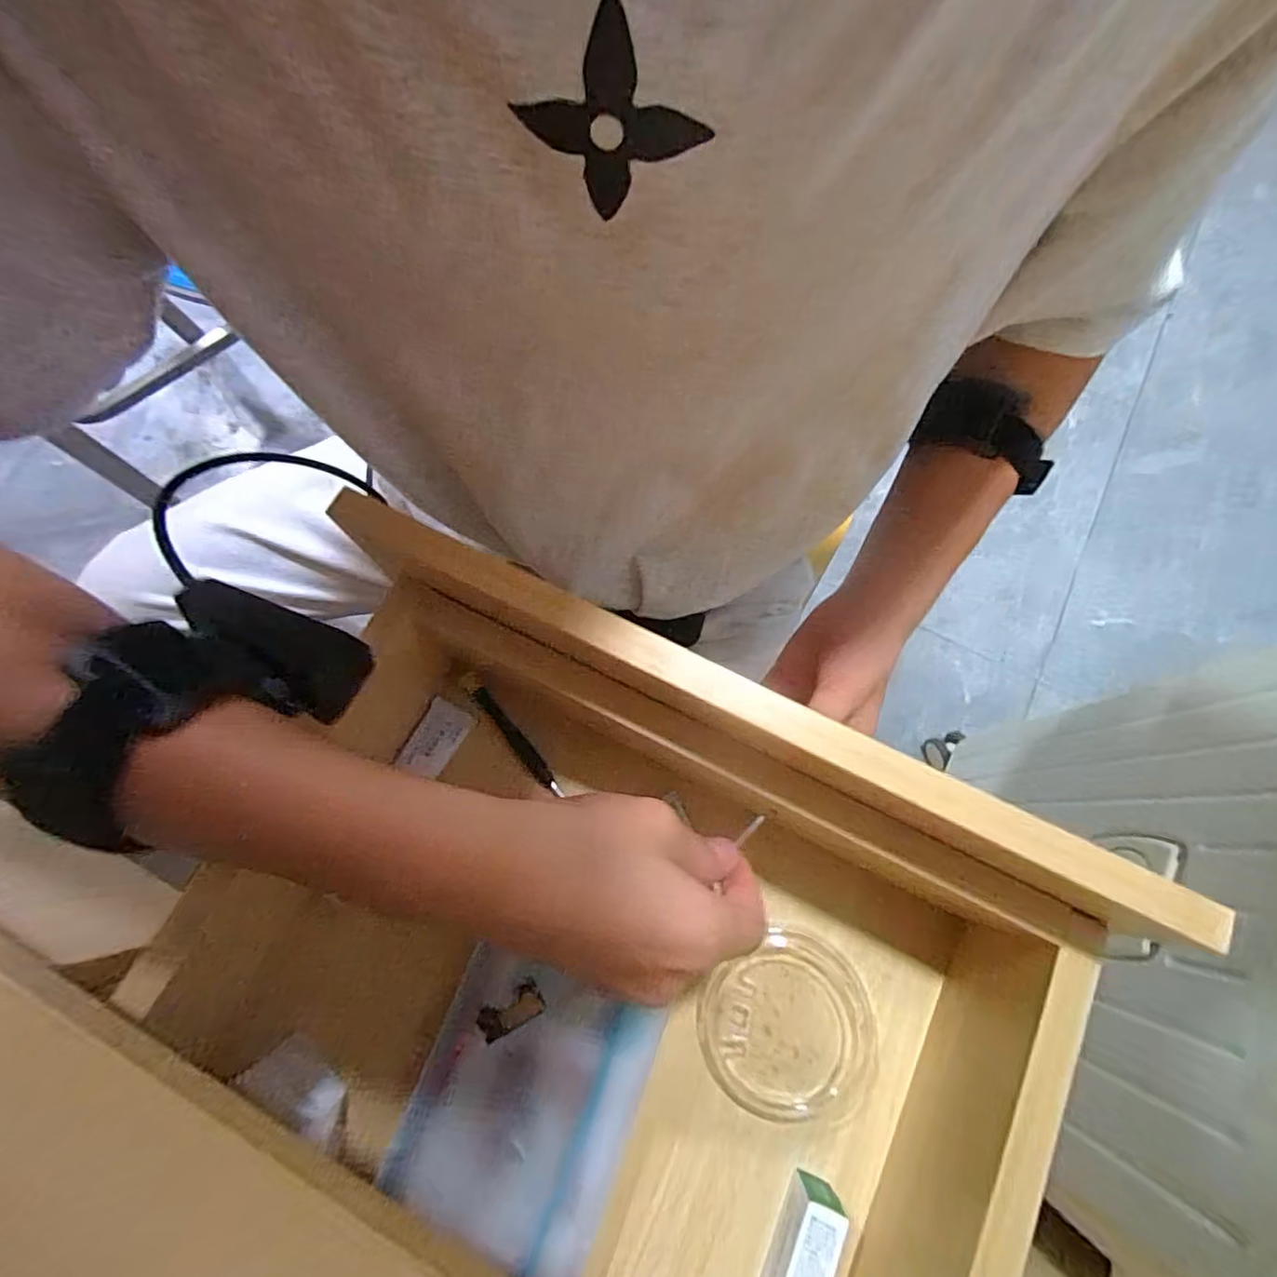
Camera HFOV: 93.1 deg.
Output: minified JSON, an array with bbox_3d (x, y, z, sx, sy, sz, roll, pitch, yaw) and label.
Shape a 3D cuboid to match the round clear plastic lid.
[{"bbox_3d":[0.080,0.204,0.313,0.085,0.009,0.088,-1,72,2],"label":"round clear plastic lid"}]

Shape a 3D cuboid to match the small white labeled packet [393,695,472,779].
[{"bbox_3d":[-0.120,0.057,0.359,0.027,0.005,0.040,25,75,9],"label":"small white labeled packet"}]

